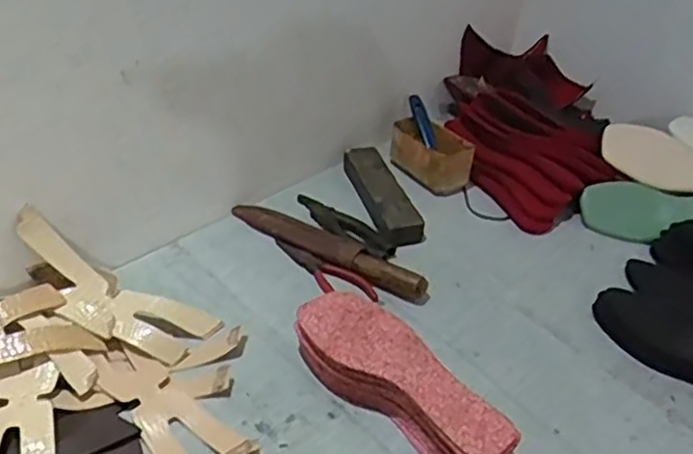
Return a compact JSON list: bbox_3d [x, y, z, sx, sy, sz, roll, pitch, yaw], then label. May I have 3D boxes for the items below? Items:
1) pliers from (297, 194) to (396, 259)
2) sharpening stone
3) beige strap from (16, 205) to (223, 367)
[{"bbox_3d":[-0.003,-0.002,0.915,0.038,0.021,0.161,-24,46,-33],"label":"pliers"},{"bbox_3d":[0.051,-0.050,0.945,0.058,0.026,0.196,-6,38,-16],"label":"sharpening stone"},{"bbox_3d":[-0.249,0.067,0.727,0.230,0.046,0.081,36,39,-6],"label":"beige strap"}]

